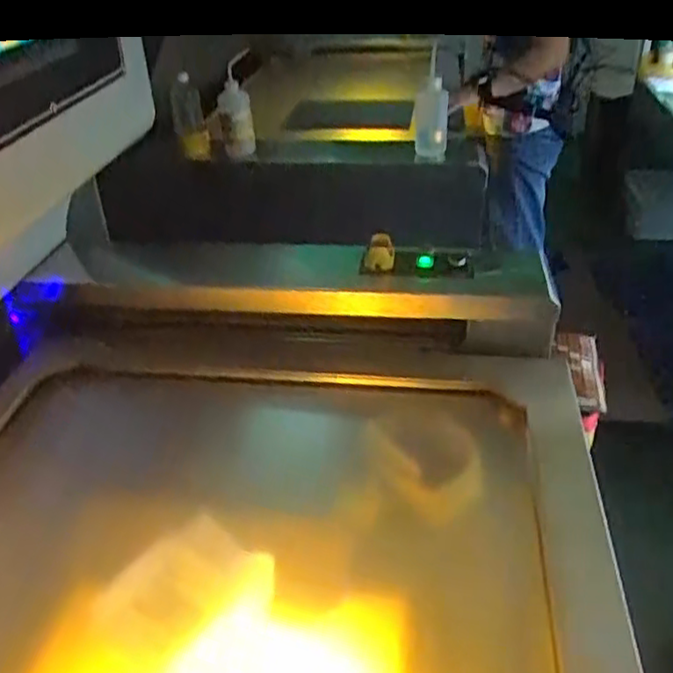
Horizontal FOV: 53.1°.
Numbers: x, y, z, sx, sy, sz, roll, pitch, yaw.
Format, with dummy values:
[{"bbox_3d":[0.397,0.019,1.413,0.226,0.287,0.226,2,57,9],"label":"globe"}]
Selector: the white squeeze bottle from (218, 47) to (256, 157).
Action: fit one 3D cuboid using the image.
[{"bbox_3d":[-0.227,-0.514,1.534,0.074,0.220,0.077,-10,34,-11],"label":"white squeeze bottle"}]

